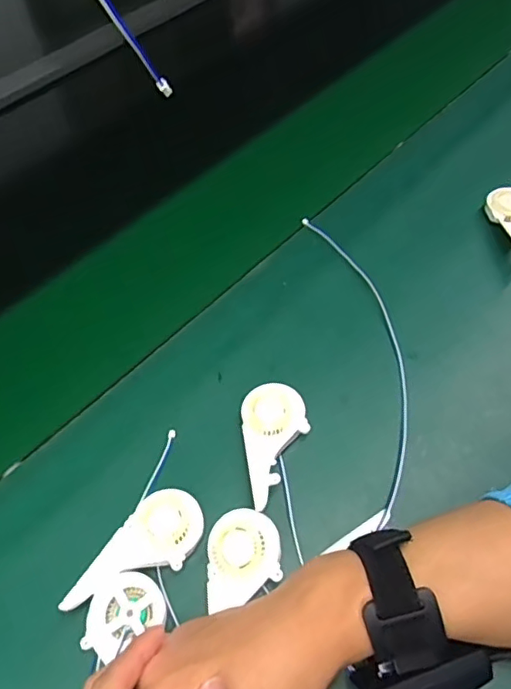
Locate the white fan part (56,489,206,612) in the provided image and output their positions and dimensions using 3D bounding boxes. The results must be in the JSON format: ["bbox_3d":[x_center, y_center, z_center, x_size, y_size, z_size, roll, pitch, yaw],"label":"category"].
[{"bbox_3d":[-0.069,0.132,0.327,0.043,0.018,0.090,30,64,19],"label":"white fan part"}]

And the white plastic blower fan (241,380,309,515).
[{"bbox_3d":[0.016,0.068,0.365,0.046,0.013,0.087,-9,58,-3],"label":"white plastic blower fan"}]

